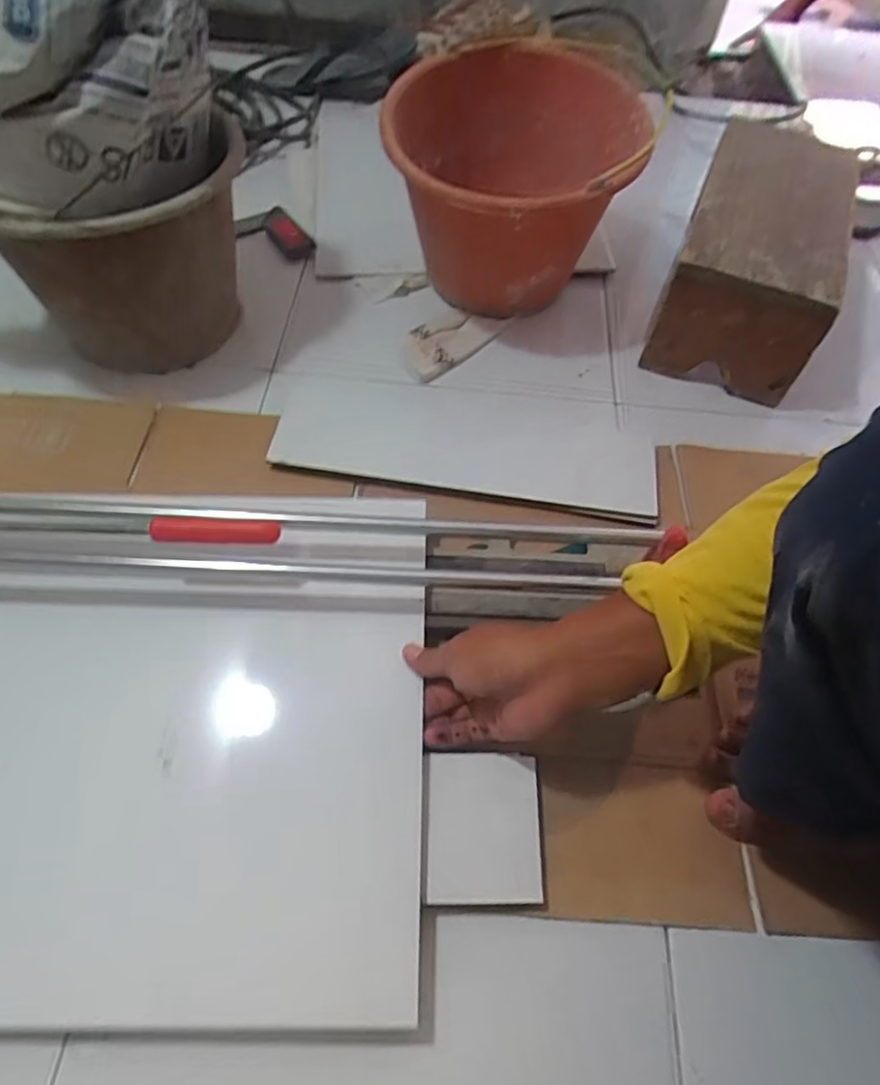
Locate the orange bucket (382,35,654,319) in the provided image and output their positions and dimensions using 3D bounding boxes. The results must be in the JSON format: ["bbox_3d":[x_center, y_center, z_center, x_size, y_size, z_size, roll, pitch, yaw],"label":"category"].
[{"bbox_3d":[0.080,-0.408,0.767,0.270,0.226,0.297,2,58,-2],"label":"orange bucket"}]

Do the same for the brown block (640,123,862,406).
[{"bbox_3d":[0.382,-0.344,0.791,0.161,0.163,0.324,21,59,10],"label":"brown block"}]

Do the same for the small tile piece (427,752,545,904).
[{"bbox_3d":[0.033,0.212,0.485,0.084,0.004,0.103,2,58,-3],"label":"small tile piece"}]

